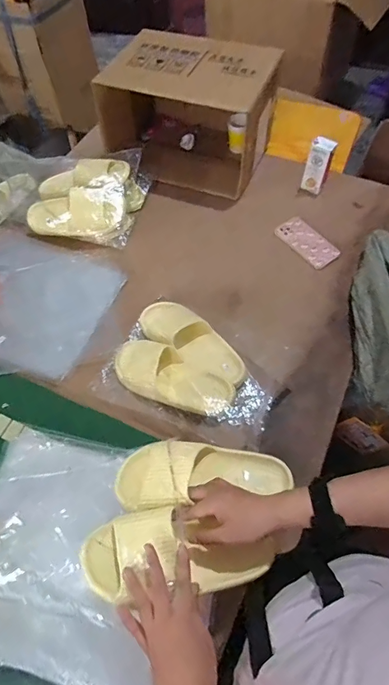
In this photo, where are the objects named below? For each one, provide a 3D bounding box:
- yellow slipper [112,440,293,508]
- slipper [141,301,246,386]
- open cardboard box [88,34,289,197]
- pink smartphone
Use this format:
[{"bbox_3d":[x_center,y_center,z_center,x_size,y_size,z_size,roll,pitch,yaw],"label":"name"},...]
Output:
[{"bbox_3d":[0.012,0.184,0.553,0.245,0.059,0.089,-1,59,-5],"label":"yellow slipper"},{"bbox_3d":[-0.005,-0.004,0.819,0.266,0.055,0.106,37,68,22],"label":"slipper"},{"bbox_3d":[-0.019,-0.604,1.040,0.432,0.261,0.257,18,62,13],"label":"open cardboard box"},{"bbox_3d":[0.281,-0.252,0.964,0.078,0.015,0.159,-39,72,-6],"label":"pink smartphone"}]

